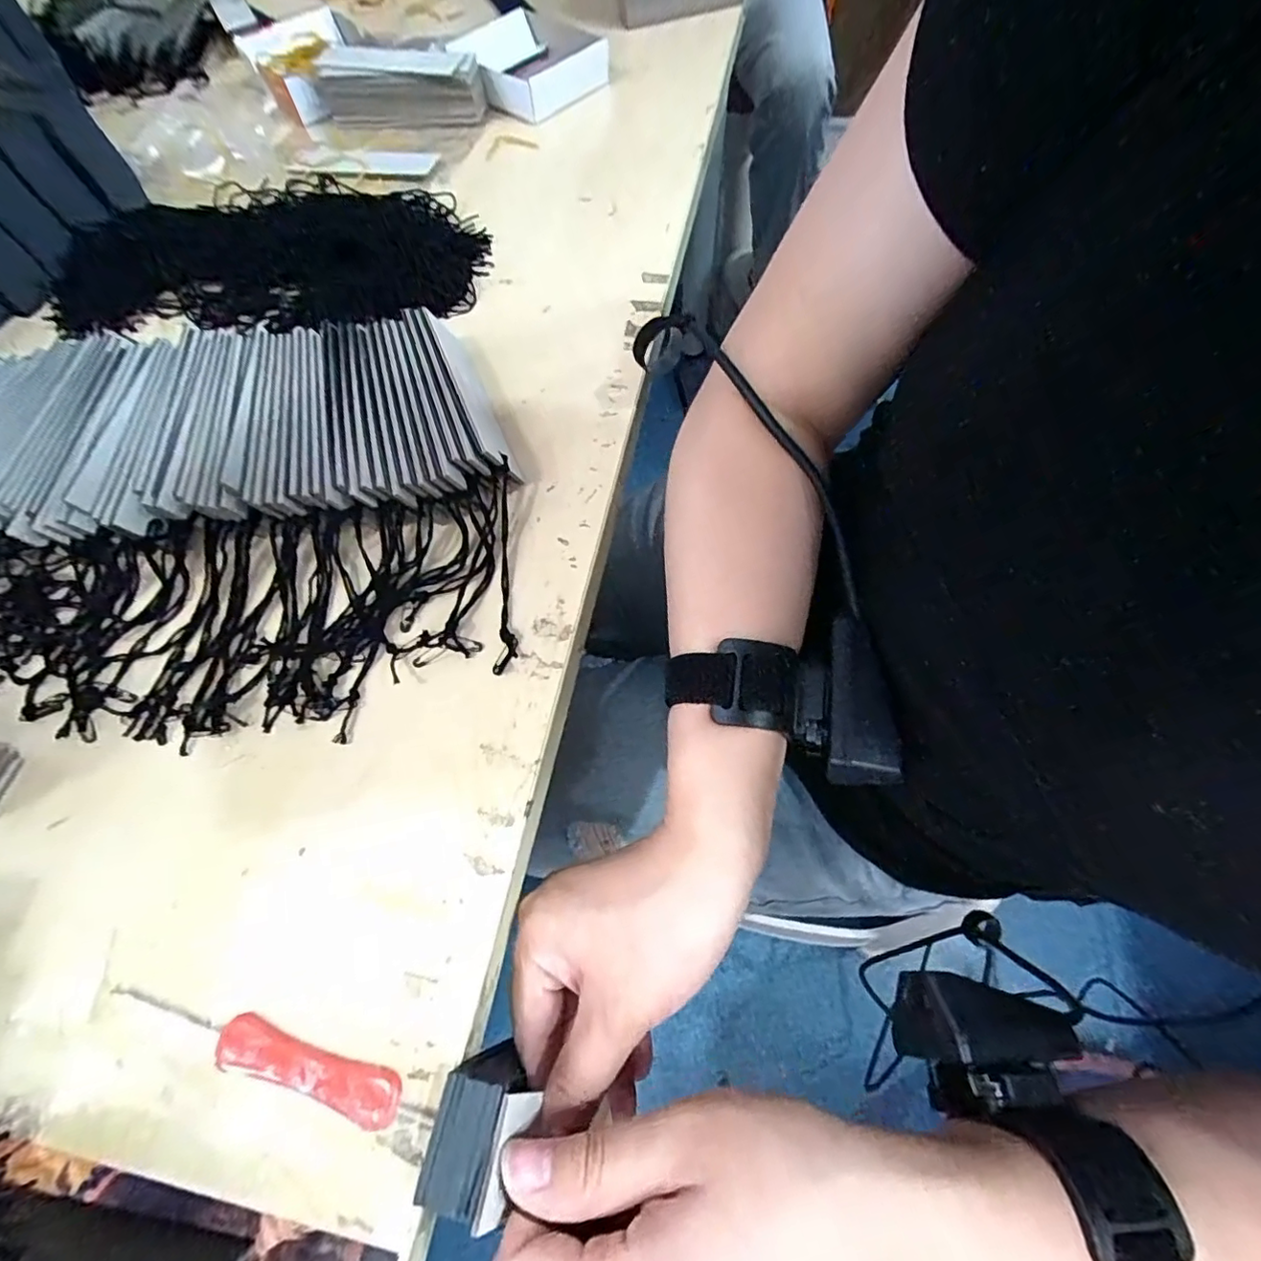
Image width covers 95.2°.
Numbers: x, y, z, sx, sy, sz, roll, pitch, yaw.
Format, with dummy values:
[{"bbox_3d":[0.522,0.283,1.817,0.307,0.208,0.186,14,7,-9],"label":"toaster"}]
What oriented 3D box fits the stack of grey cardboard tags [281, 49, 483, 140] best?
[{"bbox_3d":[-0.205,-0.457,0.484,0.163,0.040,0.051,10,64,8],"label":"stack of grey cardboard tags"}]

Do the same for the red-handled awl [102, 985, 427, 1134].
[{"bbox_3d":[-0.123,0.141,0.192,0.118,0.007,0.015,13,64,9],"label":"red-handled awl"}]

